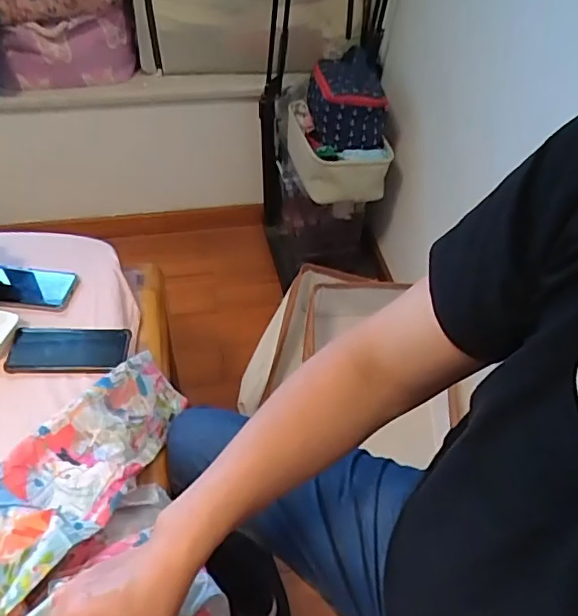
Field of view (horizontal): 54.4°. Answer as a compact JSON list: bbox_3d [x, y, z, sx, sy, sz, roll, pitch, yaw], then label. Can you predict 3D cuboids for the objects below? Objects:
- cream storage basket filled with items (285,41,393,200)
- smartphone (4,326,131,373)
[{"bbox_3d":[0.123,-0.421,1.336,0.224,0.236,0.239,-6,48,-8],"label":"cream storage basket filled with items"},{"bbox_3d":[-0.311,0.059,0.801,0.162,0.016,0.077,0,47,-3],"label":"smartphone"}]

